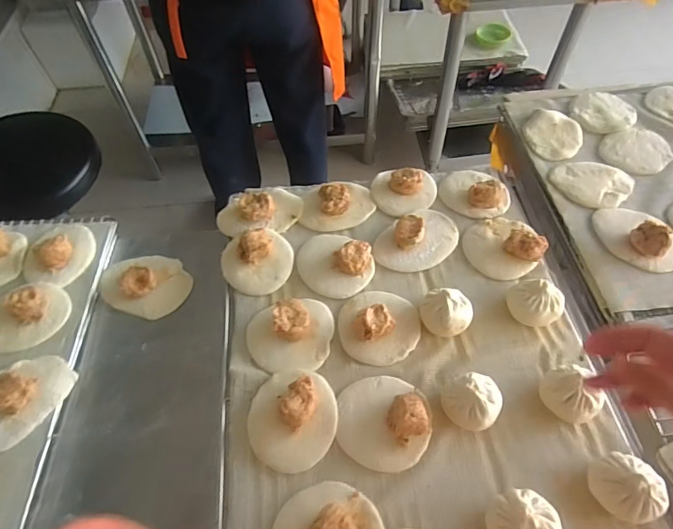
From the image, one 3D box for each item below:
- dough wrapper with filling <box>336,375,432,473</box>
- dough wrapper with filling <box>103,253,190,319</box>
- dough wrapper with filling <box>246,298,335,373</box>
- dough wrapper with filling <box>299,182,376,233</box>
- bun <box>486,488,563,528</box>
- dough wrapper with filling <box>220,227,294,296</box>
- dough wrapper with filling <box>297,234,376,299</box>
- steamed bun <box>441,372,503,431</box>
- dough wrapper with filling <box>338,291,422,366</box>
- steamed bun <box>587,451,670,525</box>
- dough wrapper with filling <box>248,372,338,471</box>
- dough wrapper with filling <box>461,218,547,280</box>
[{"bbox_3d":[0.047,0.148,0.433,0.090,0.036,0.090,-1,57,1],"label":"dough wrapper with filling"},{"bbox_3d":[-0.249,0.019,0.566,0.113,0.025,0.083,10,57,8],"label":"dough wrapper with filling"},{"bbox_3d":[-0.052,0.075,0.489,0.094,0.031,0.079,-3,57,-1],"label":"dough wrapper with filling"},{"bbox_3d":[0.002,-0.084,0.598,0.095,0.025,0.073,2,57,3],"label":"dough wrapper with filling"},{"bbox_3d":[0.158,0.220,0.375,0.052,0.040,0.053,-1,57,1],"label":"bun"},{"bbox_3d":[-0.099,-0.009,0.546,0.085,0.034,0.086,-1,57,1],"label":"dough wrapper with filling"},{"bbox_3d":[-0.006,-0.008,0.543,0.098,0.031,0.079,34,64,21],"label":"dough wrapper with filling"},{"bbox_3d":[0.133,0.134,0.435,0.055,0.042,0.050,-1,57,1],"label":"steamed bun"},{"bbox_3d":[0.048,0.063,0.489,0.089,0.035,0.085,-1,57,1],"label":"dough wrapper with filling"},{"bbox_3d":[0.254,0.193,0.387,0.047,0.040,0.056,-23,59,-14],"label":"steamed bun"},{"bbox_3d":[-0.044,0.148,0.435,0.085,0.031,0.093,4,57,4],"label":"dough wrapper with filling"},{"bbox_3d":[0.206,-0.029,0.551,0.085,0.029,0.089,-1,57,1],"label":"dough wrapper with filling"}]

